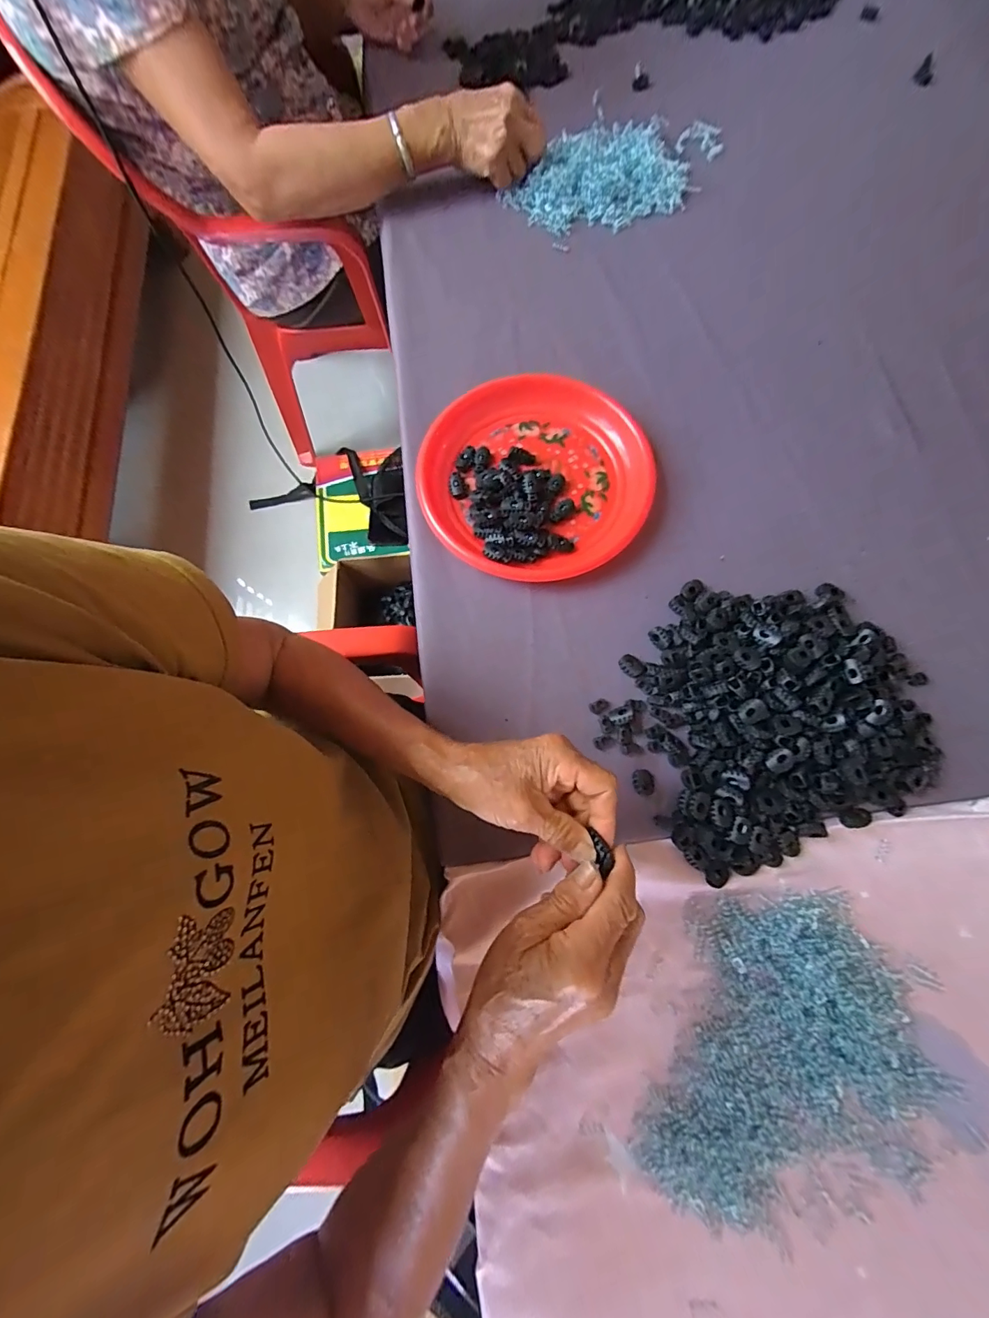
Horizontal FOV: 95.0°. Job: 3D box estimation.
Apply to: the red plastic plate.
[{"bbox_3d":[0.045,-0.180,0.451,0.212,0.027,0.226,0,76,1],"label":"red plastic plate"}]

